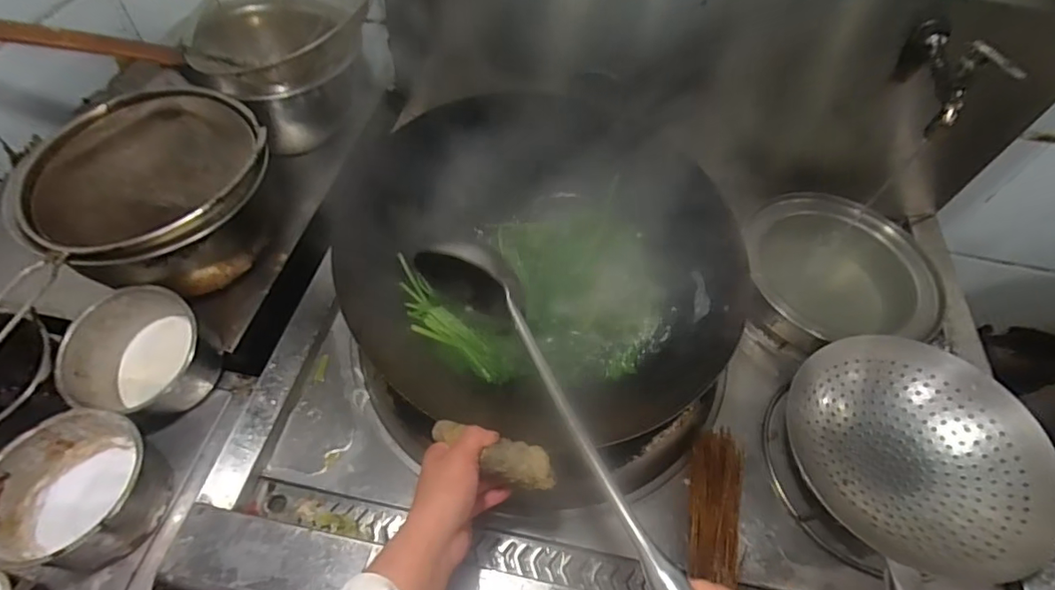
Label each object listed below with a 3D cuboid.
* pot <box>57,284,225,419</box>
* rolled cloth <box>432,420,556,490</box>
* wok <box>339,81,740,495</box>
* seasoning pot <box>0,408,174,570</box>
[{"bbox_3d":[-0.465,0.082,0.636,0.146,0.099,0.143,2,56,-3],"label":"pot"},{"bbox_3d":[-0.031,0.143,0.478,0.121,0.032,0.040,21,57,9],"label":"rolled cloth"},{"bbox_3d":[0.035,-0.052,0.644,0.389,0.212,0.462,35,60,18],"label":"wok"},{"bbox_3d":[-0.473,0.206,0.555,0.150,0.088,0.148,2,56,-3],"label":"seasoning pot"}]

